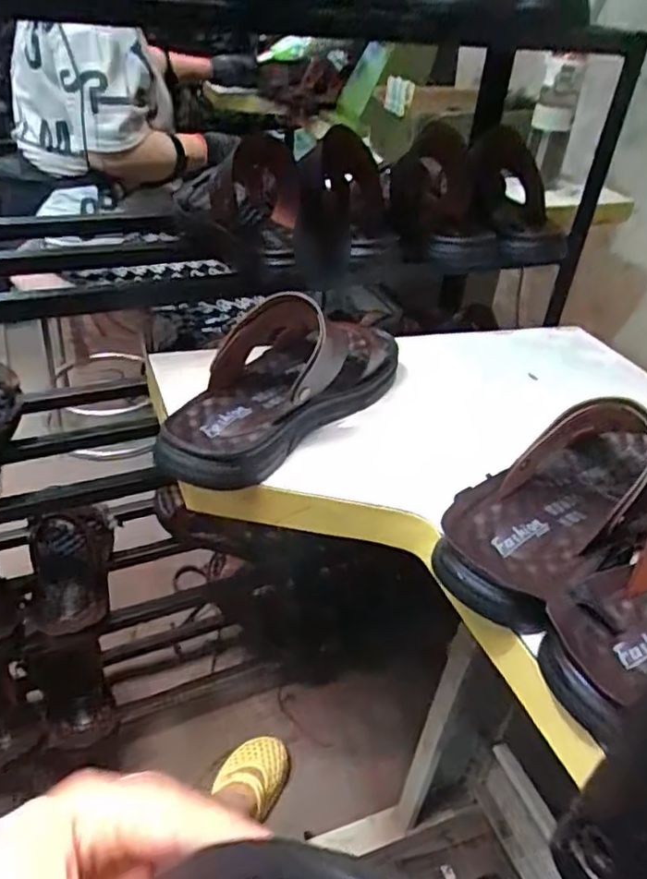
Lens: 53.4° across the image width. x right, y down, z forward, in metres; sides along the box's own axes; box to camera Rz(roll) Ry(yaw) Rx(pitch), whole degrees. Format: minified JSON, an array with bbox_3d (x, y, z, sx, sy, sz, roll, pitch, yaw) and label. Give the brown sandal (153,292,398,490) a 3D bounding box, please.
[{"bbox_3d":[-0.032,-0.067,0.543,0.095,0.104,0.273,27,41,25],"label":"brown sandal"}]

